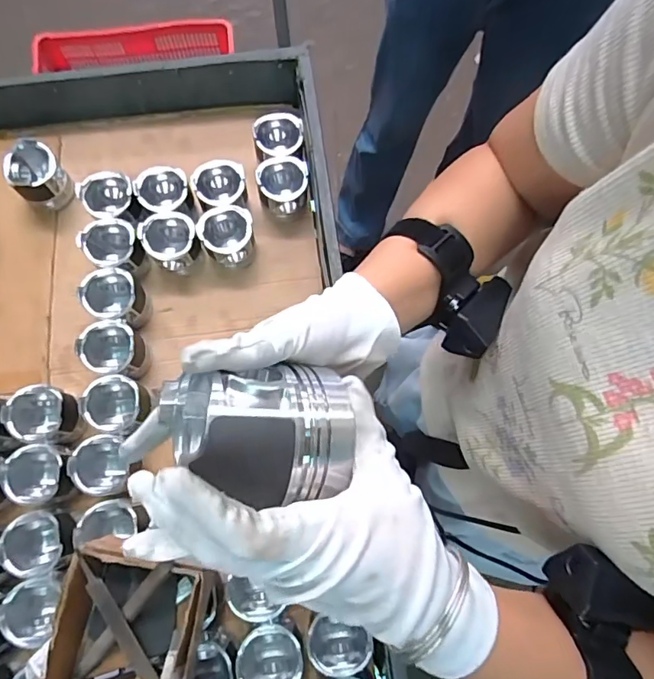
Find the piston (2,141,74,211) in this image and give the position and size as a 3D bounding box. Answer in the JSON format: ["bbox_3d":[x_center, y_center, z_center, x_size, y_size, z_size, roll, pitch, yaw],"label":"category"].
[{"bbox_3d":[-0.494,-0.281,0.839,0.089,0.074,0.083,0,75,-1],"label":"piston"}]

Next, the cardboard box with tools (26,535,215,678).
[{"bbox_3d":[-0.234,0.358,0.595,0.159,0.125,0.201,9,75,2],"label":"cardboard box with tools"}]

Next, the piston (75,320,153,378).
[{"bbox_3d":[-0.328,0.015,0.774,0.085,0.093,0.085,0,75,-1],"label":"piston"}]

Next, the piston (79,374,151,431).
[{"bbox_3d":[-0.316,0.100,0.751,0.087,0.083,0.081,36,78,9],"label":"piston"}]

